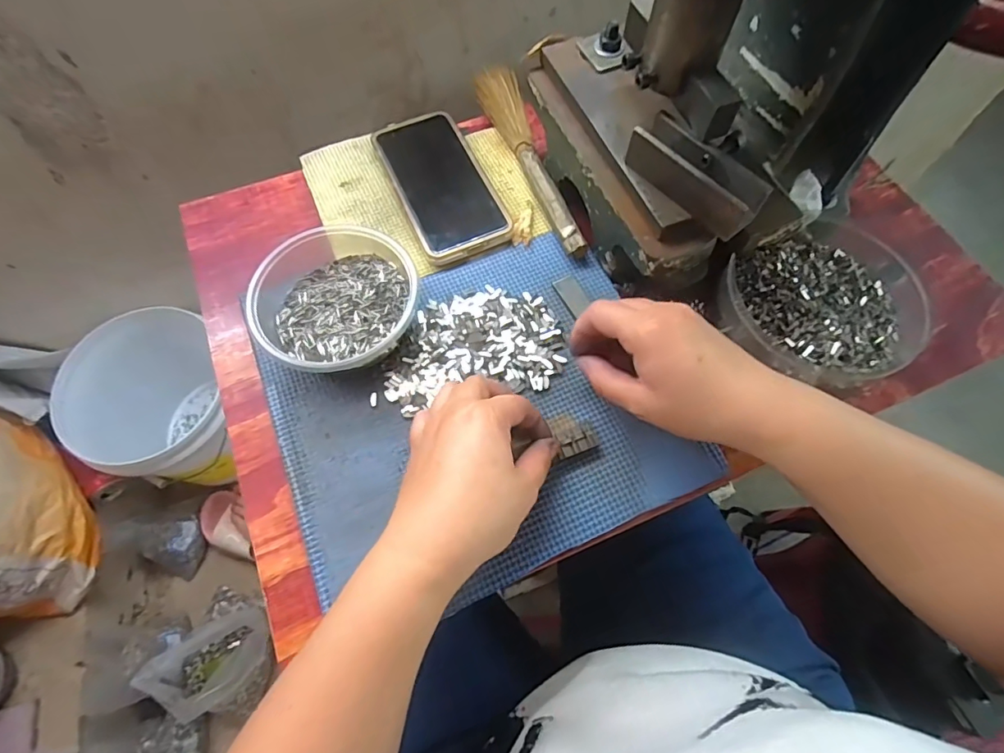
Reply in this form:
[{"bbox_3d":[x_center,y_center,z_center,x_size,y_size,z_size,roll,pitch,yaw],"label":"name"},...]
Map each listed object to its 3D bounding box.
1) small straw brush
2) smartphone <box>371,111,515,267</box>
[{"bbox_3d":[0.025,-0.196,0.440,0.038,0.022,0.224,-17,67,-8],"label":"small straw brush"},{"bbox_3d":[-0.053,-0.165,0.430,0.075,0.011,0.155,-22,68,-10],"label":"smartphone"}]

